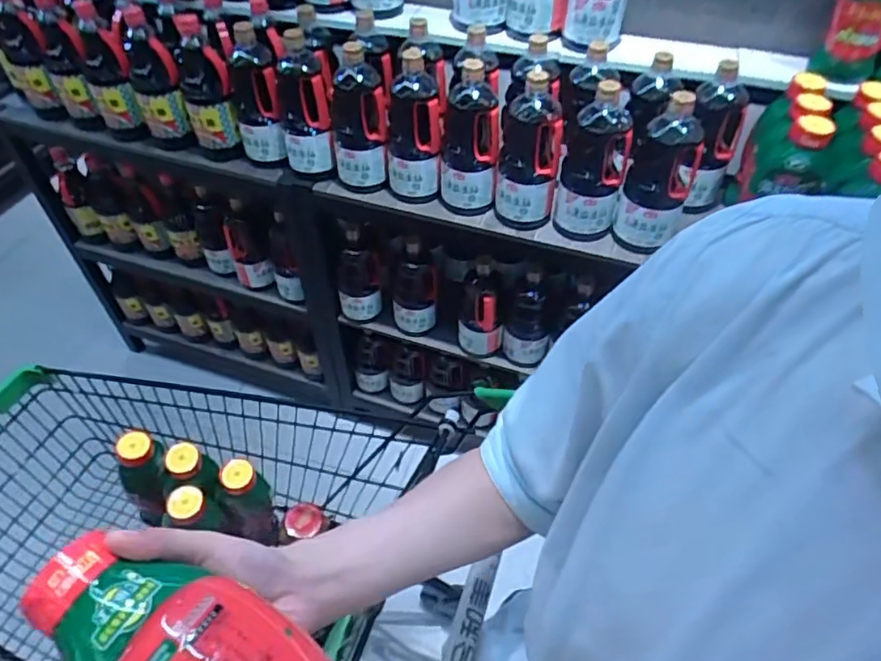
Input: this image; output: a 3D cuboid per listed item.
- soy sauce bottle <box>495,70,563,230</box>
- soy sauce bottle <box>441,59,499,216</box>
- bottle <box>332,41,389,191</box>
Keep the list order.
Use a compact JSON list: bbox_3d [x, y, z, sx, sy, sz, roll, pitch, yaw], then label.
[{"bbox_3d":[0.153,-0.303,1.000,0.107,0.236,0.095,9,50,8],"label":"soy sauce bottle"},{"bbox_3d":[0.052,-0.329,1.022,0.108,0.240,0.085,2,49,2],"label":"soy sauce bottle"},{"bbox_3d":[-0.151,-0.394,1.078,0.108,0.237,0.118,-5,49,-4],"label":"bottle"}]

